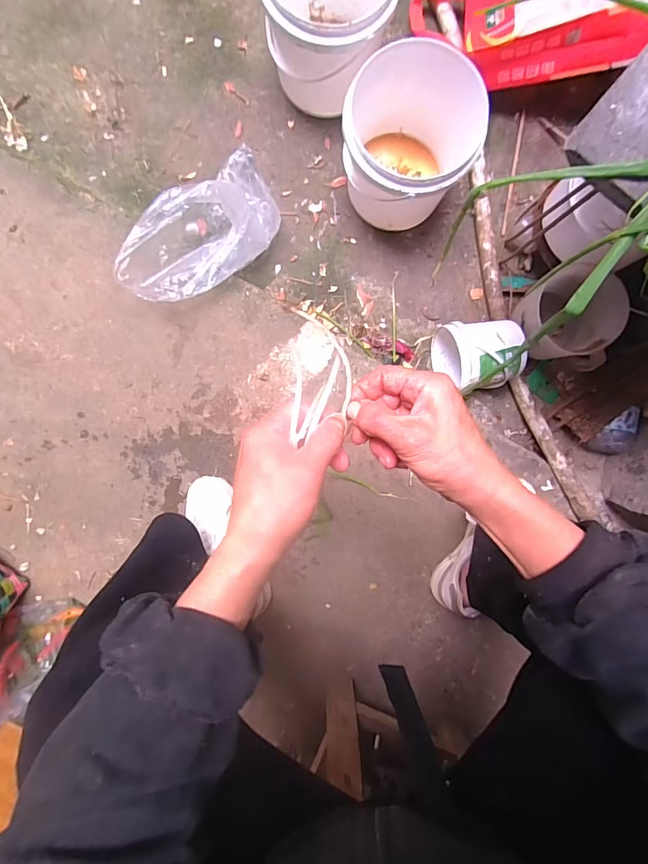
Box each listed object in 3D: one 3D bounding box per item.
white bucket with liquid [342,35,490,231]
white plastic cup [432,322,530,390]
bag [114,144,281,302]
[{"bbox_3d":[0.137,-0.469,0.734,0.192,0.230,0.192,39,92,-2],"label":"white bucket with liquid"},{"bbox_3d":[0.281,-0.135,0.786,0.140,0.122,0.119,-3,91,-1],"label":"white plastic cup"},{"bbox_3d":[-0.198,-0.352,0.744,0.169,0.174,0.326,40,92,-2],"label":"bag"}]

